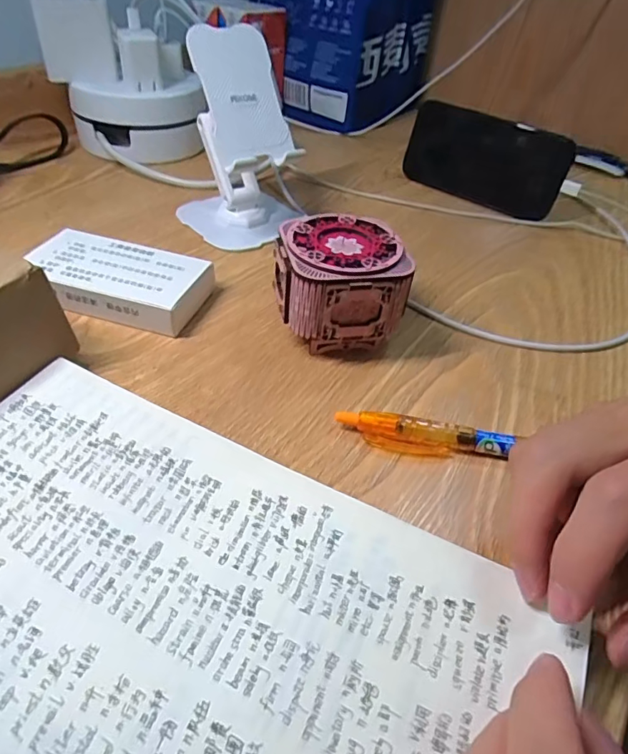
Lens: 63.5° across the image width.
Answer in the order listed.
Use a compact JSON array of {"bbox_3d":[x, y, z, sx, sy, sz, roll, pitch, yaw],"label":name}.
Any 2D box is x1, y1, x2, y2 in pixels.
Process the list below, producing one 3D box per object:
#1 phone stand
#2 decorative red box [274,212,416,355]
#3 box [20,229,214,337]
[{"bbox_3d":[-0.051,-0.168,0.367,0.096,0.125,0.079,0,42,-8],"label":"phone stand"},{"bbox_3d":[0.015,-0.051,0.293,0.072,0.058,0.069,1,42,-7],"label":"decorative red box"},{"bbox_3d":[-0.116,-0.059,0.311,0.108,0.022,0.055,14,42,8],"label":"box"}]

